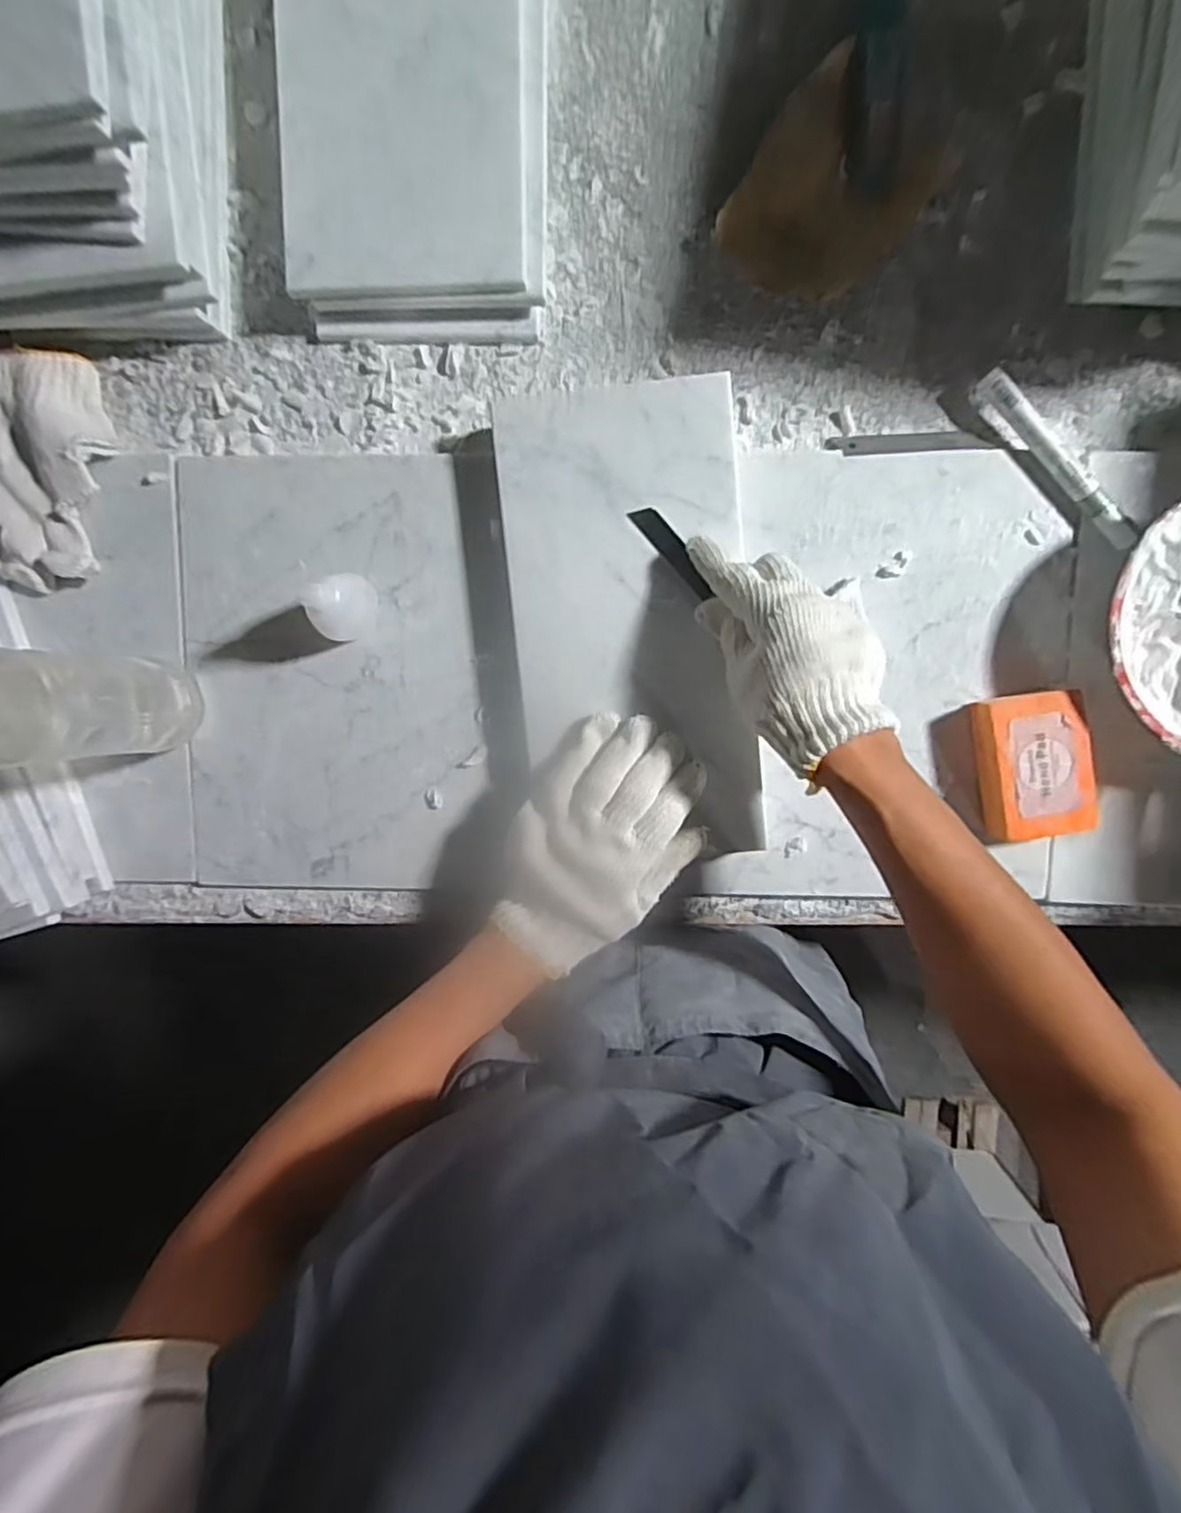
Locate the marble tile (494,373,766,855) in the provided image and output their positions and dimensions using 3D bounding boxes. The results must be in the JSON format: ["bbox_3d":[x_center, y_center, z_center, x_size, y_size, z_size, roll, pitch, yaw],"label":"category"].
[{"bbox_3d":[0.027,-0.083,0.428,0.149,0.009,0.296,-6,96,2],"label":"marble tile"}]

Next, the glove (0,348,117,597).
[{"bbox_3d":[-0.384,-0.196,0.449,0.094,0.029,0.159,9,94,3],"label":"glove"}]

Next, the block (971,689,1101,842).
[{"bbox_3d":[0.292,0.006,0.440,0.065,0.033,0.093,-7,93,4],"label":"block"}]

